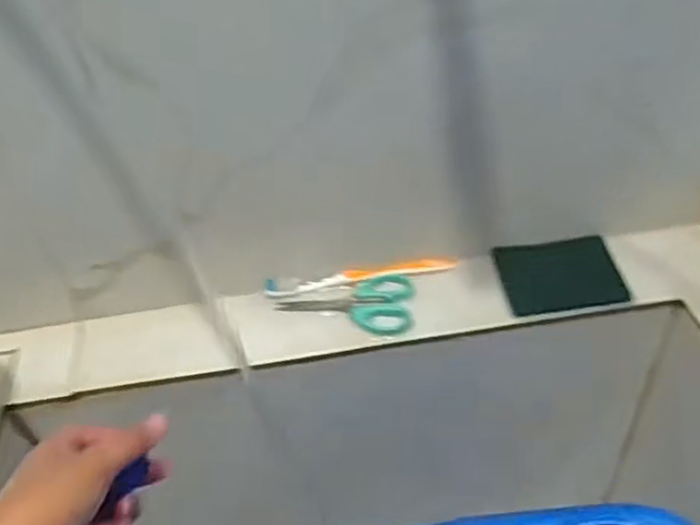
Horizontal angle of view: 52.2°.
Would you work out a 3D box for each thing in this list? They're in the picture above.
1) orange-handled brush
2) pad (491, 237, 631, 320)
[{"bbox_3d":[0.009,0.012,0.653,0.173,0.012,0.011,-8,44,-1],"label":"orange-handled brush"},{"bbox_3d":[0.187,0.007,0.641,0.098,0.008,0.082,-8,44,-1],"label":"pad"}]

